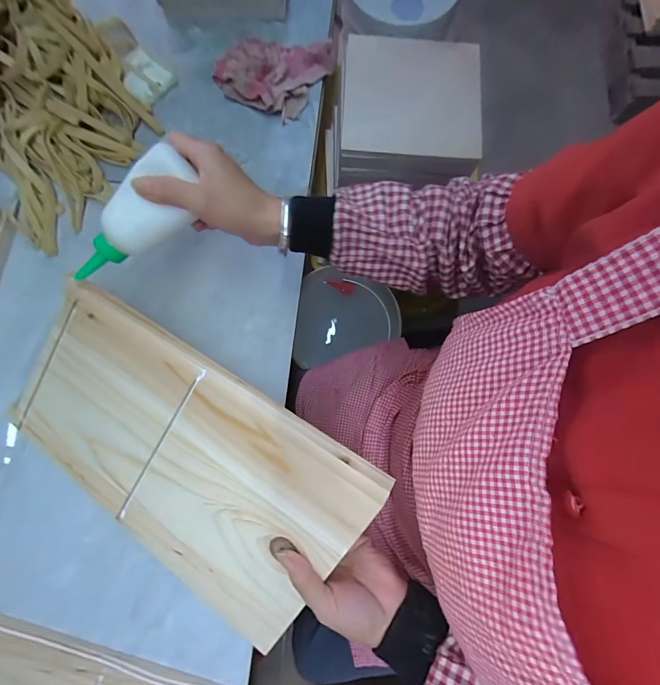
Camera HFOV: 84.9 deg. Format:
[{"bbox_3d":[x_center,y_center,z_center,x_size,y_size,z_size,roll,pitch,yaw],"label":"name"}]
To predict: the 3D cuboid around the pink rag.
[{"bbox_3d":[-0.077,-0.370,0.485,0.123,0.037,0.121,29,80,6],"label":"pink rag"}]

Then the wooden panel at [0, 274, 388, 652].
[{"bbox_3d":[-0.149,0.110,0.356,0.354,0.016,0.200,35,102,7],"label":"wooden panel"}]

